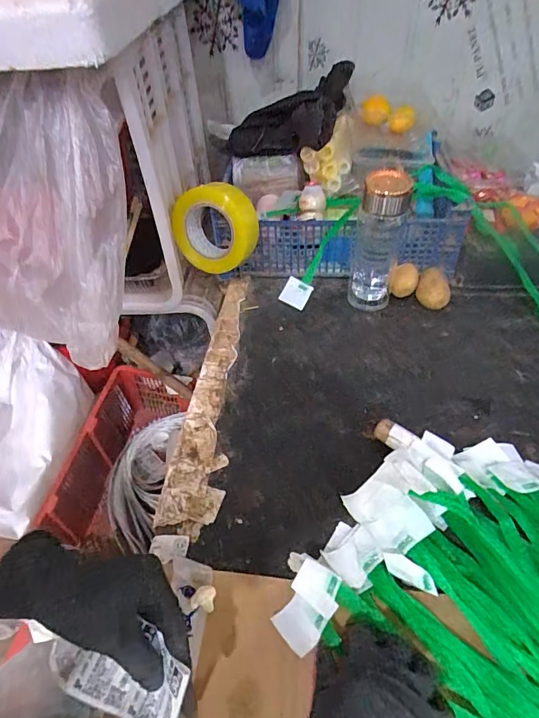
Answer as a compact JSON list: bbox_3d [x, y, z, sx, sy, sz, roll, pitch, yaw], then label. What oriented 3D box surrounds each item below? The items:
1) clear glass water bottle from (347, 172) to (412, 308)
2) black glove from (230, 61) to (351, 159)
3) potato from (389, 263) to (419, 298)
[{"bbox_3d":[0.155,-0.167,0.617,0.067,0.202,0.067,8,48,10],"label":"clear glass water bottle"},{"bbox_3d":[0.049,-0.382,0.691,0.223,0.062,0.136,-30,50,2],"label":"black glove"},{"bbox_3d":[0.209,-0.122,0.671,0.042,0.041,0.032,11,48,12],"label":"potato"}]

